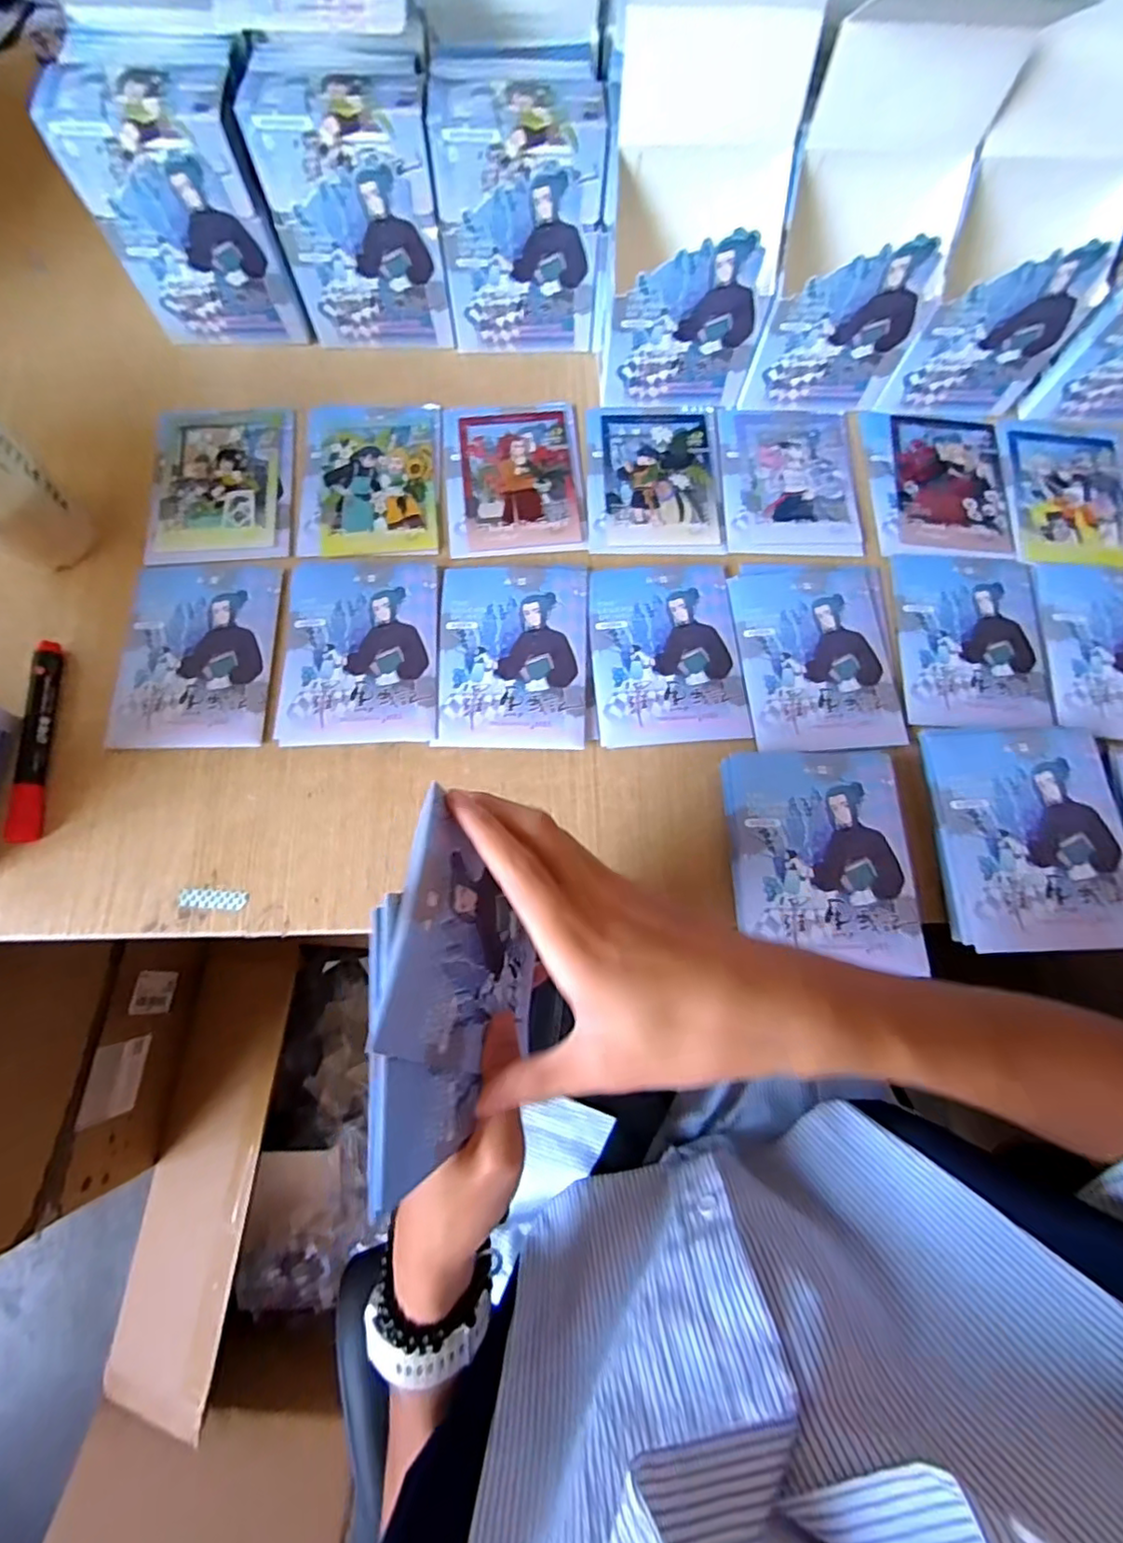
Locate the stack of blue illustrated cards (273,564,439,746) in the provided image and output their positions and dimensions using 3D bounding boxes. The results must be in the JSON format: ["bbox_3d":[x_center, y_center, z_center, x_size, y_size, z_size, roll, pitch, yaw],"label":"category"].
[{"bbox_3d":[-0.150,-0.091,0.448,0.115,0.007,0.142,-2,77,-1],"label":"stack of blue illustrated cards"}]

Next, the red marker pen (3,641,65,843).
[{"bbox_3d":[-0.368,-0.023,0.424,0.016,0.021,0.143,-3,77,-2],"label":"red marker pen"}]

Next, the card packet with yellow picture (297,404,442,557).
[{"bbox_3d":[-0.155,-0.241,0.494,0.112,0.011,0.148,-2,77,-1],"label":"card packet with yellow picture"}]

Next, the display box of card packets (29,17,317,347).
[{"bbox_3d":[-0.276,-0.439,0.460,0.126,0.145,0.107,-6,76,-2],"label":"display box of card packets"}]

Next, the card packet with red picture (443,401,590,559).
[{"bbox_3d":[-0.039,-0.242,0.496,0.110,0.005,0.142,-5,77,-2],"label":"card packet with red picture"}]

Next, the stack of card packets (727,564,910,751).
[{"bbox_3d":[0.192,-0.090,0.453,0.116,0.011,0.151,-1,77,-1],"label":"stack of card packets"}]

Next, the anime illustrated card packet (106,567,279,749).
[{"bbox_3d":[-0.267,-0.088,0.447,0.110,0.006,0.142,0,77,-1],"label":"anime illustrated card packet"}]

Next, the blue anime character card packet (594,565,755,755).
[{"bbox_3d":[0.078,-0.090,0.451,0.109,0.004,0.142,-4,77,-2],"label":"blue anime character card packet"}]

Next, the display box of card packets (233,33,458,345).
[{"bbox_3d":[-0.152,-0.439,0.464,0.122,0.156,0.104,-3,76,-1],"label":"display box of card packets"}]

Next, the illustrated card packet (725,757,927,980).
[{"bbox_3d":[0.170,0.057,0.401,0.112,0.034,0.142,0,77,-1],"label":"illustrated card packet"}]

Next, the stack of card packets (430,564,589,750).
[{"bbox_3d":[-0.036,-0.089,0.449,0.110,0.006,0.146,0,77,-1],"label":"stack of card packets"}]

